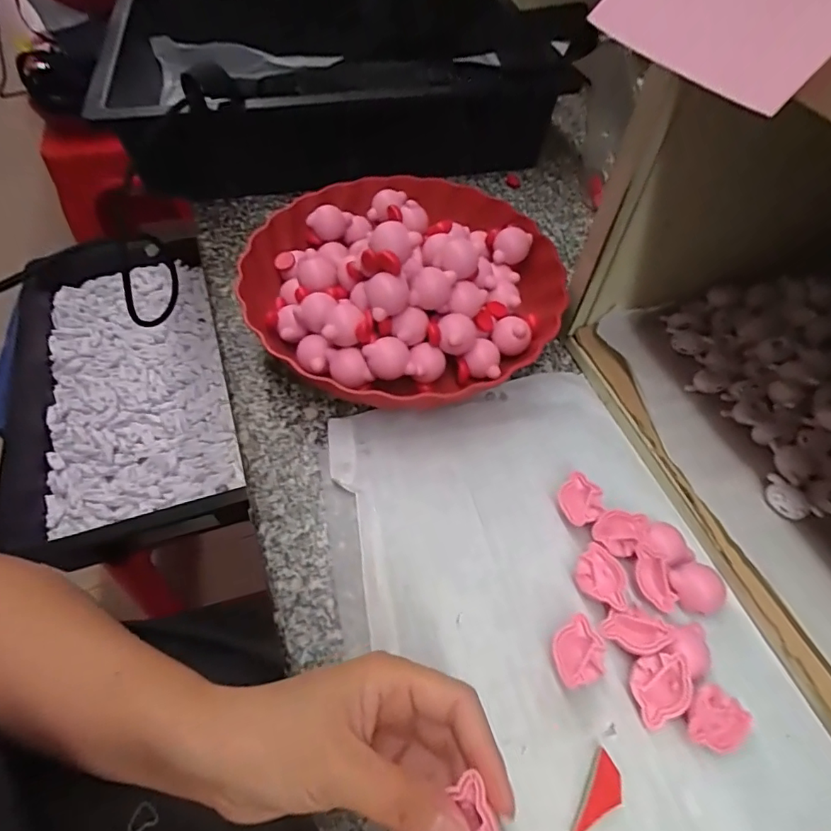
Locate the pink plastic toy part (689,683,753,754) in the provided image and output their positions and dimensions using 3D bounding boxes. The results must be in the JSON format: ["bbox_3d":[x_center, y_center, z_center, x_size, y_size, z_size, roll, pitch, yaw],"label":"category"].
[{"bbox_3d":[0.150,0.152,0.248,0.028,0.006,0.032,42,58,8],"label":"pink plastic toy part"}]

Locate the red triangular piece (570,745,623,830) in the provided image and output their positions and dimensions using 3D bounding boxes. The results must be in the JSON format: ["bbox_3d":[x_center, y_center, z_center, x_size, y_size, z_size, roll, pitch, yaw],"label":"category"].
[{"bbox_3d":[0.087,0.181,0.235,0.016,0.004,0.039,27,62,18],"label":"red triangular piece"}]

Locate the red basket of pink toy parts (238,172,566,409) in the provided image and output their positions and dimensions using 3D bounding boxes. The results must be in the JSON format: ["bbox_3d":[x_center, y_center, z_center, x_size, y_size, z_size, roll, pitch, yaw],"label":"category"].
[{"bbox_3d":[-0.011,-0.116,0.378,0.240,0.084,0.229,9,58,8],"label":"red basket of pink toy parts"}]

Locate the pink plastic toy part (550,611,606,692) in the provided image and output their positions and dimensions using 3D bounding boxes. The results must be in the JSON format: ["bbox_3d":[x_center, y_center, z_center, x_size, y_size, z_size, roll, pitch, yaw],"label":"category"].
[{"bbox_3d":[0.086,0.126,0.267,0.028,0.010,0.030,-15,58,-7],"label":"pink plastic toy part"}]

